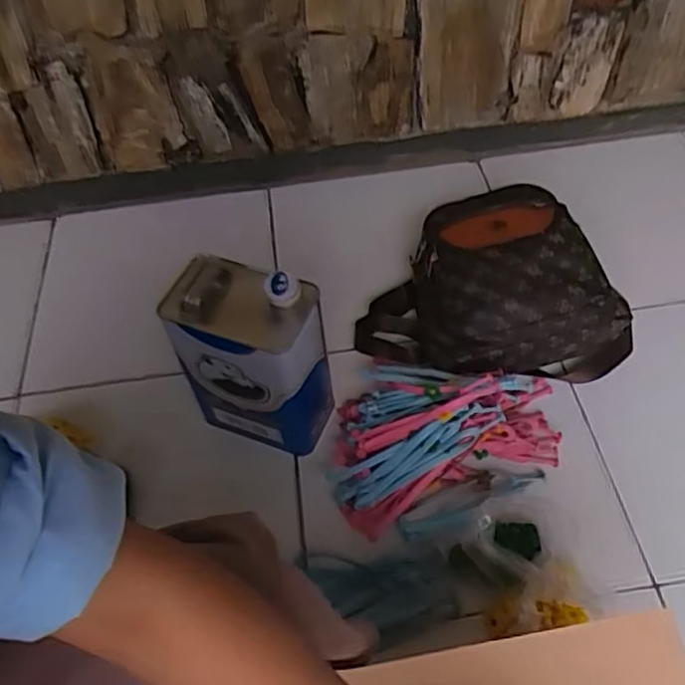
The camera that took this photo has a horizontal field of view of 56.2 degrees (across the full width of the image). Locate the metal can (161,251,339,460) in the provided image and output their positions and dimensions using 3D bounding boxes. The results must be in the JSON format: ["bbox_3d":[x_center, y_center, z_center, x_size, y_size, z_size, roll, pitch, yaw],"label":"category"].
[{"bbox_3d":[-0.110,0.015,0.802,0.172,0.247,0.109,17,56,16],"label":"metal can"}]

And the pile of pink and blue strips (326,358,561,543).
[{"bbox_3d":[0.135,0.116,0.813,0.292,0.101,0.221,-3,53,1],"label":"pile of pink and blue strips"}]

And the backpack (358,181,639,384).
[{"bbox_3d":[0.203,-0.086,0.919,0.372,0.152,0.261,-7,53,-2],"label":"backpack"}]

